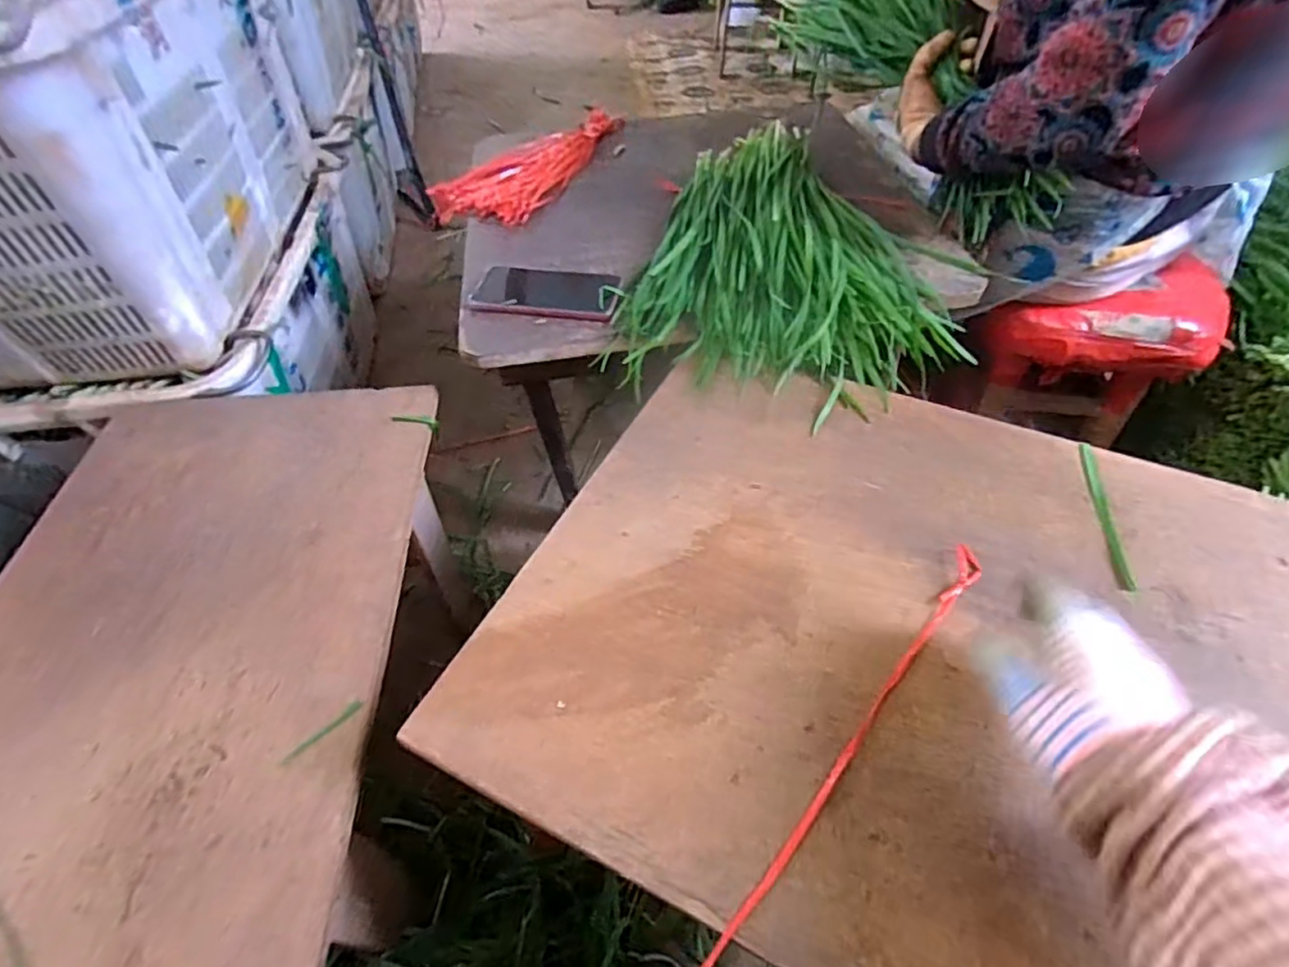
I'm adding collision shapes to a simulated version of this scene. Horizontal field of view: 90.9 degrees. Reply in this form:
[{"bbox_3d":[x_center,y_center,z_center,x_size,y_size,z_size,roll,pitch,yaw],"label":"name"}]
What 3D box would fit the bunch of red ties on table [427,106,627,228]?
[{"bbox_3d":[-0.177,-0.484,0.965,0.198,0.058,0.333,21,54,19],"label":"bunch of red ties on table"}]

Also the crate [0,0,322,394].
[{"bbox_3d":[-0.729,-0.440,0.794,0.441,0.361,0.596,-5,50,-2],"label":"crate"}]

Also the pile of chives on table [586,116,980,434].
[{"bbox_3d":[0.164,-0.278,0.736,0.367,0.073,0.485,2,49,5],"label":"pile of chives on table"}]

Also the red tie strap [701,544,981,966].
[{"bbox_3d":[0.131,0.166,0.397,0.018,0.004,0.368,31,57,27],"label":"red tie strap"}]

